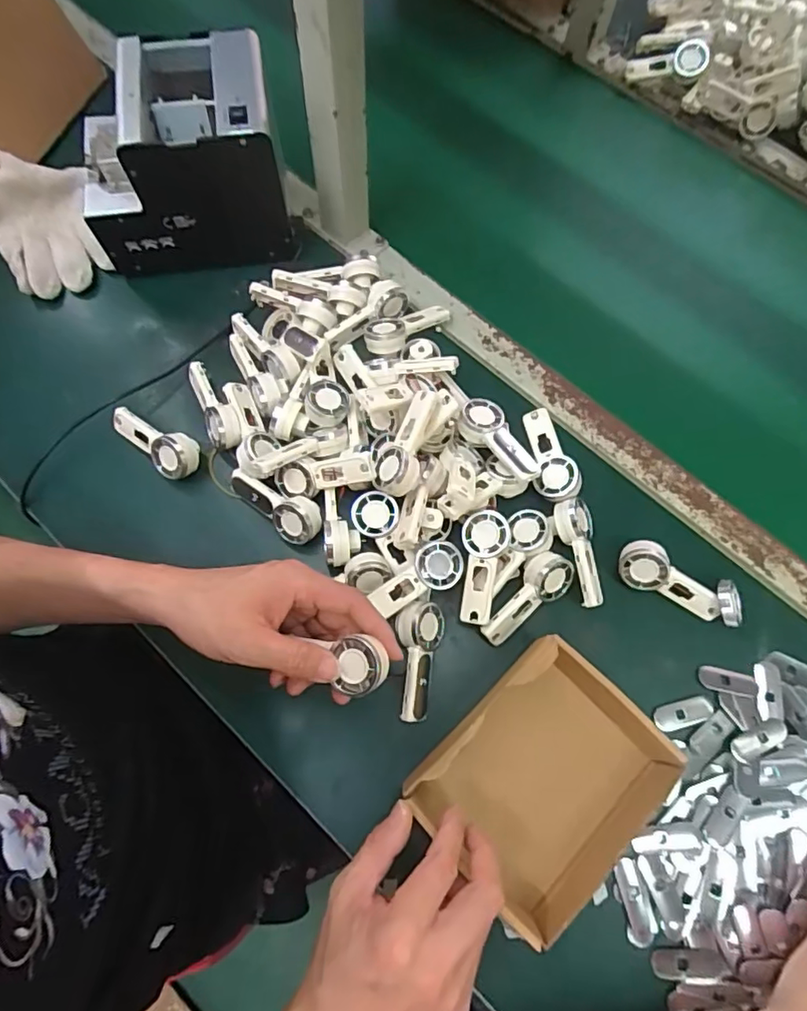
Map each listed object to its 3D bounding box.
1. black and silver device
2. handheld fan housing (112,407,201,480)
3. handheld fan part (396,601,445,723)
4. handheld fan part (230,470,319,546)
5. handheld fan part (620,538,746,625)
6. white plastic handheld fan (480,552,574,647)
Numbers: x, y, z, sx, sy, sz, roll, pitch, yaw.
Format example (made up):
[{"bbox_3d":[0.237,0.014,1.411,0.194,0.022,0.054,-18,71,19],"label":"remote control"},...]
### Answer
[{"bbox_3d":[-0.204,-0.320,0.527,0.177,0.153,0.125,-6,71,-5],"label":"black and silver device"},{"bbox_3d":[-0.224,-0.057,0.517,0.093,0.029,0.039,27,112,19],"label":"handheld fan housing"},{"bbox_3d":[0.014,0.127,0.460,0.040,0.040,0.091,1,70,0],"label":"handheld fan part"},{"bbox_3d":[-0.113,0.000,0.490,0.091,0.020,0.037,29,75,11],"label":"handheld fan part"},{"bbox_3d":[0.235,0.066,0.479,0.104,0.032,0.036,24,71,6],"label":"handheld fan part"},{"bbox_3d":[0.101,0.077,0.470,0.092,0.020,0.037,-40,74,-11],"label":"white plastic handheld fan"}]

